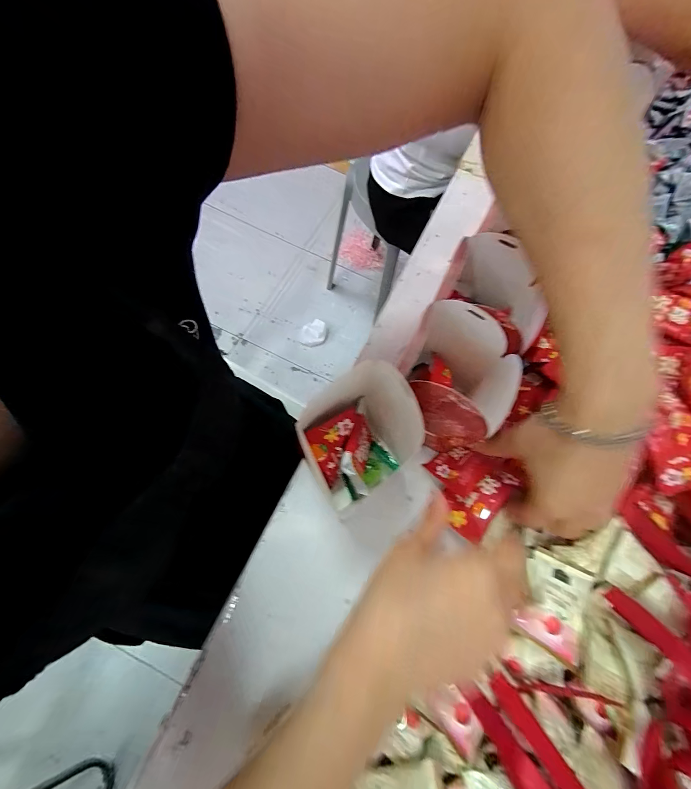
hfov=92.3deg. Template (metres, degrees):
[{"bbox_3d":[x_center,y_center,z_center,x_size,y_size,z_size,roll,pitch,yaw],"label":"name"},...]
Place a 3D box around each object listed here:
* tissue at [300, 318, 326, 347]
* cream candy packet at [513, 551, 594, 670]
[{"bbox_3d":[-0.112,-0.215,1.160,0.103,0.050,0.080,-9,71,-8],"label":"tissue"},{"bbox_3d":[0.162,0.162,0.258,0.042,0.017,0.065,33,71,7],"label":"cream candy packet"}]

